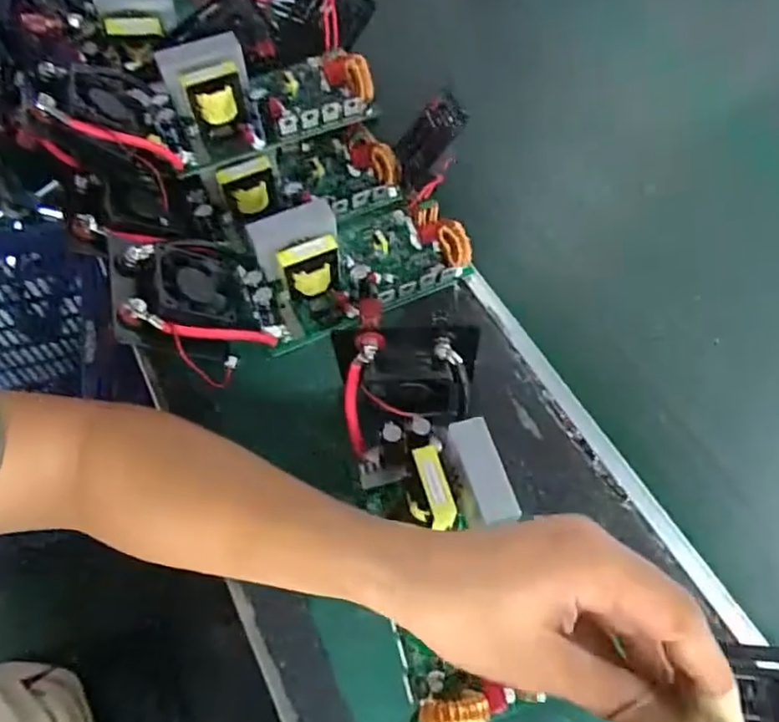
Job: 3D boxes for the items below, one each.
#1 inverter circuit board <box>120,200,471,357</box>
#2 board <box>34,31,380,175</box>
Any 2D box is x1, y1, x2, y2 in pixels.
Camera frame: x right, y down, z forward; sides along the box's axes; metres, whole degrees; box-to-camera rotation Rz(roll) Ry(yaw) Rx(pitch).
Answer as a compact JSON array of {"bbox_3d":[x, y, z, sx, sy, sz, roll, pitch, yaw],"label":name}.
[{"bbox_3d":[-0.076,-0.082,0.509,0.273,0.060,0.118,-22,63,-14],"label":"inverter circuit board"},{"bbox_3d":[-0.152,-0.249,0.543,0.263,0.064,0.159,-13,61,-9],"label":"board"}]

